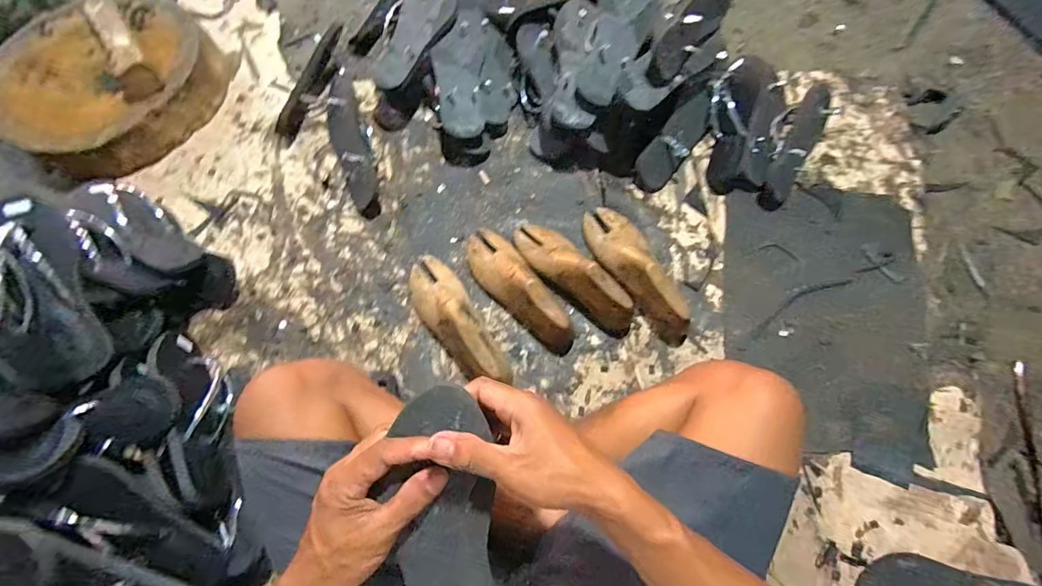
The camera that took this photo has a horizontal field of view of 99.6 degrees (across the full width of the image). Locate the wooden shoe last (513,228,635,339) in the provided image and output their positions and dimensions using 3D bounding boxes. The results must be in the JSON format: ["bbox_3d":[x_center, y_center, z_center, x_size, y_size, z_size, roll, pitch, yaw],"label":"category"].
[{"bbox_3d":[0.080,-0.031,0.687,0.078,0.081,0.239,-40,77,-11],"label":"wooden shoe last"}]

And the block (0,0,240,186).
[{"bbox_3d":[-0.738,-0.377,0.787,0.306,0.130,0.342,29,75,9],"label":"block"}]

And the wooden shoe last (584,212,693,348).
[{"bbox_3d":[0.188,-0.043,0.686,0.085,0.095,0.256,-31,75,-9],"label":"wooden shoe last"}]

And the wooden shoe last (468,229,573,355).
[{"bbox_3d":[-0.009,-0.006,0.672,0.069,0.070,0.238,-34,76,-9],"label":"wooden shoe last"}]

